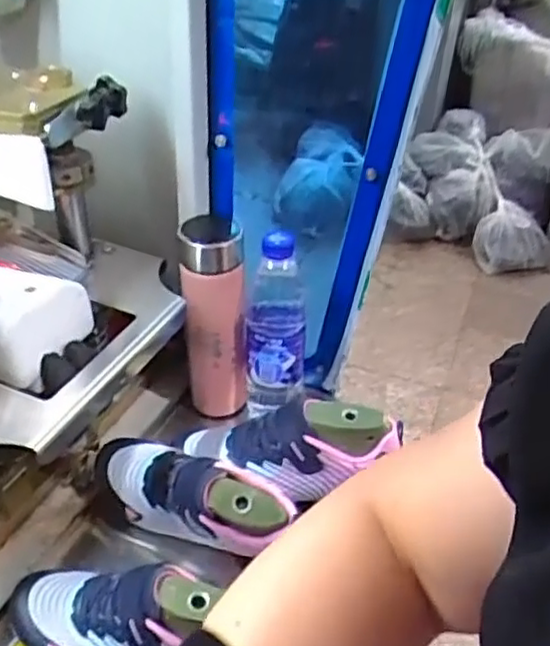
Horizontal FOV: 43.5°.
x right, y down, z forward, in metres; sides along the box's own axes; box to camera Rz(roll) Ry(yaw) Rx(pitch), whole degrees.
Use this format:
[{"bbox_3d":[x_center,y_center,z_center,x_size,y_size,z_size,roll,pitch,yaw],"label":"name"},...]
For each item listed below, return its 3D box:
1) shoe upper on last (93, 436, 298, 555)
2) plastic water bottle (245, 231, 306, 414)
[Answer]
[{"bbox_3d":[-0.082,0.157,0.644,0.214,0.082,0.069,9,36,30],"label":"shoe upper on last"},{"bbox_3d":[0.001,0.007,0.726,0.061,0.223,0.066,2,37,-2],"label":"plastic water bottle"}]

